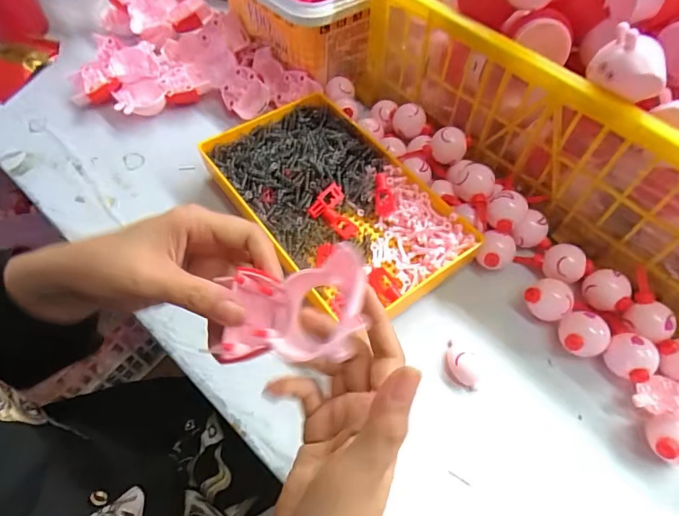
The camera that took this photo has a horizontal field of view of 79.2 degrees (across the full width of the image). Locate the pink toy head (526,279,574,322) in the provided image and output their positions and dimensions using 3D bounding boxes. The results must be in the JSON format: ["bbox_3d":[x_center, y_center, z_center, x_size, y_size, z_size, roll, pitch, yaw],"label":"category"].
[{"bbox_3d":[0.173,0.035,0.340,0.031,0.026,0.030,-1,63,3],"label":"pink toy head"}]

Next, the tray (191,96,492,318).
[{"bbox_3d":[-0.005,-0.060,0.382,0.144,0.032,0.247,-33,64,-20],"label":"tray"}]

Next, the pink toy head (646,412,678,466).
[{"bbox_3d":[0.230,0.127,0.287,0.030,0.034,0.032,1,58,-1],"label":"pink toy head"}]

